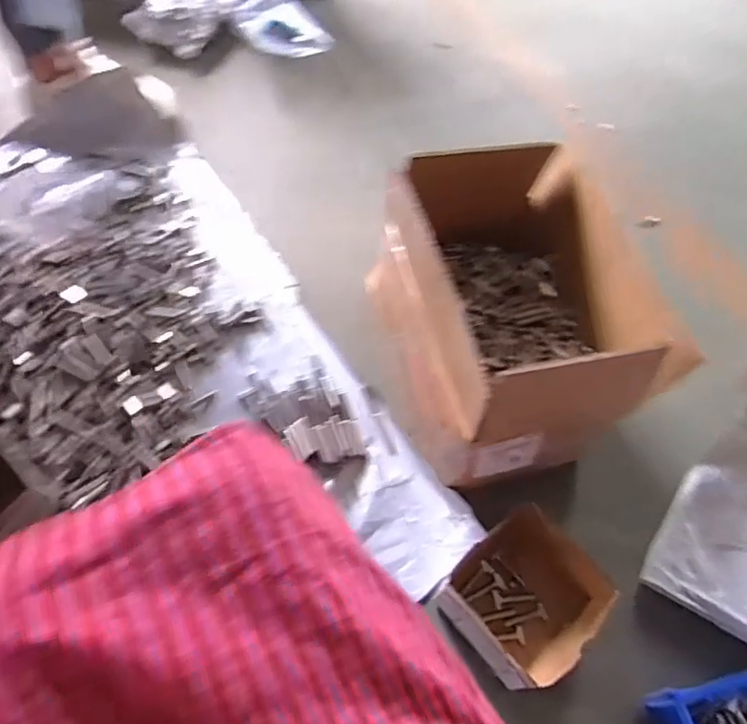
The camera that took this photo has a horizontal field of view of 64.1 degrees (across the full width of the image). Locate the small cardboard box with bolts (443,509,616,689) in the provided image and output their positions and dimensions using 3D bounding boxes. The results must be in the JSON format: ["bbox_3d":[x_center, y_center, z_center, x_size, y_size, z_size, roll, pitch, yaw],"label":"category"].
[{"bbox_3d":[0.176,0.268,0.688,0.157,0.079,0.147,-36,66,-24],"label":"small cardboard box with bolts"}]

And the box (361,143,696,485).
[{"bbox_3d":[0.167,-0.071,0.747,0.259,0.228,0.350,-13,58,-13],"label":"box"}]

